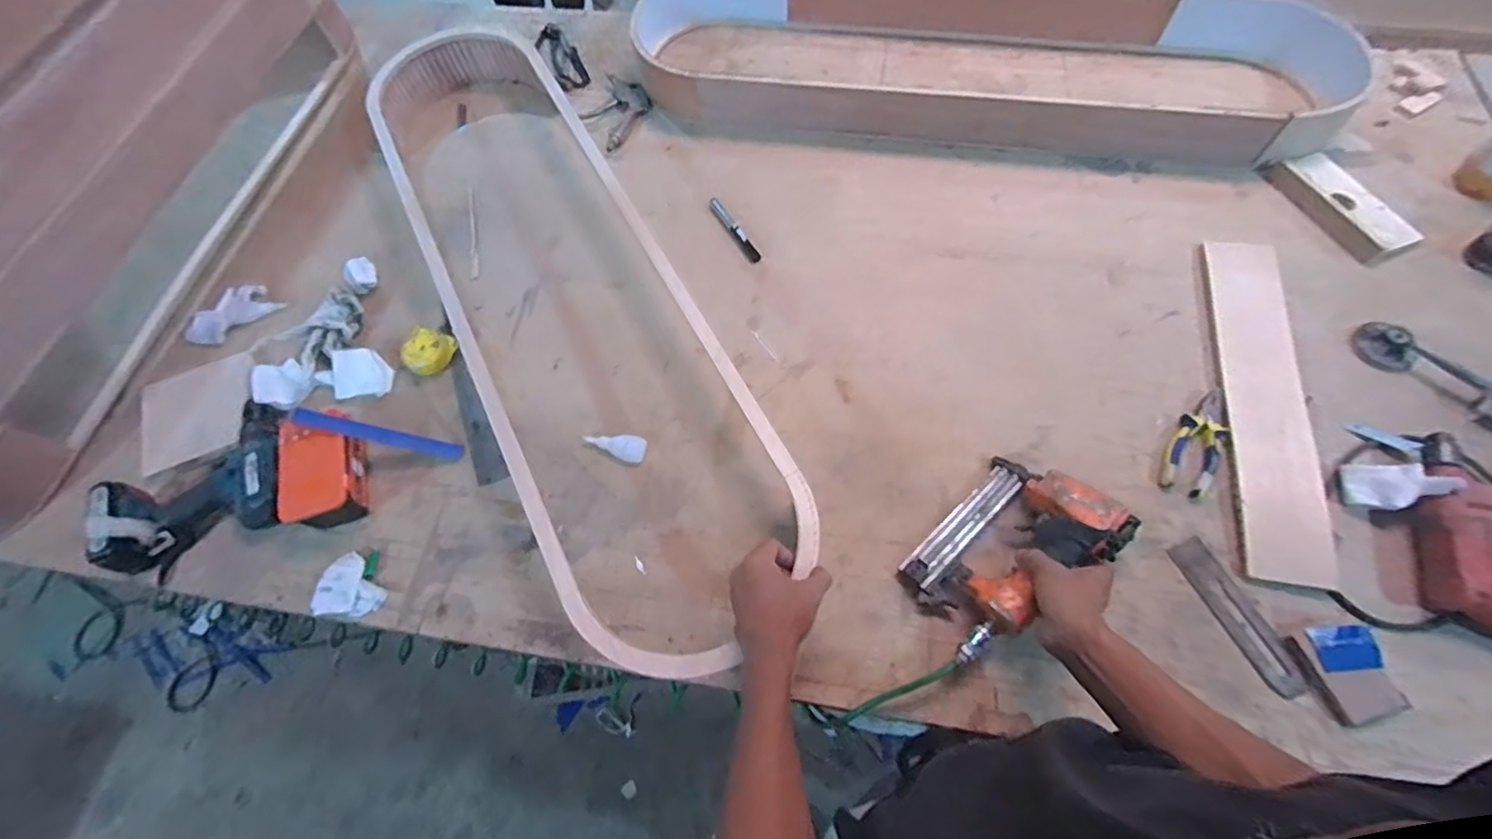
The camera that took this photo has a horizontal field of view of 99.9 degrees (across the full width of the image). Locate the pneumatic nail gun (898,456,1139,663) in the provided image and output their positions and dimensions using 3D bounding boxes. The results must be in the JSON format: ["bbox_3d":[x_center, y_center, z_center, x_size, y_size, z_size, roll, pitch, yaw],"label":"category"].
[{"bbox_3d":[0.300,0.143,0.718,0.232,0.072,0.145,-34,69,-13],"label":"pneumatic nail gun"}]

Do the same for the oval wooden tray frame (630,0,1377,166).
[{"bbox_3d":[0.413,-0.630,1.095,1.177,0.151,0.338,10,64,8],"label":"oval wooden tray frame"}]

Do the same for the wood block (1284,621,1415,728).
[{"bbox_3d":[0.642,0.268,0.666,0.082,0.023,0.091,-12,63,-3],"label":"wood block"}]

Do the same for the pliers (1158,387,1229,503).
[{"bbox_3d":[0.582,0.029,0.805,0.058,0.020,0.156,27,67,16],"label":"pliers"}]

